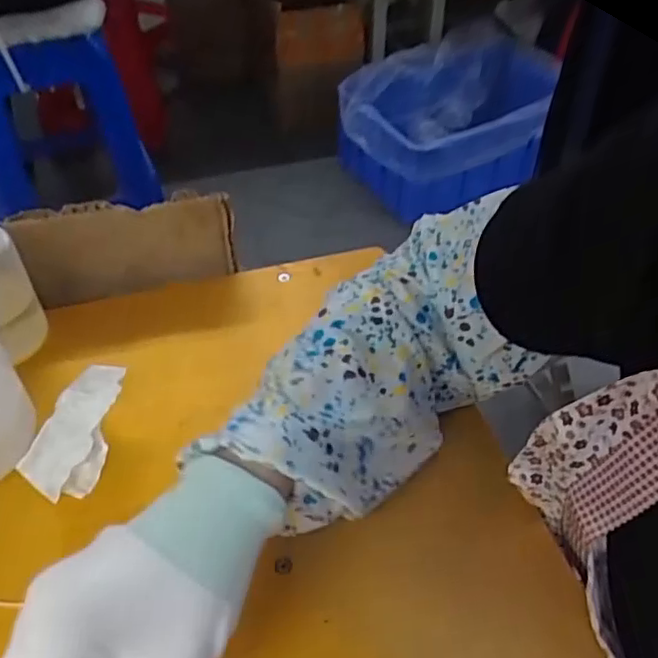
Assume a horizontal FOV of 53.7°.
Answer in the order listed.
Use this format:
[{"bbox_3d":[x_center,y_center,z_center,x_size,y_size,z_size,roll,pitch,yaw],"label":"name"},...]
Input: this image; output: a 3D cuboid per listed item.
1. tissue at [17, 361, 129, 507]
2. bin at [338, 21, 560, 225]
[{"bbox_3d":[-0.145,0.058,0.379,0.045,0.028,0.076,13,47,12],"label":"tissue"},{"bbox_3d":[0.323,-0.539,1.724,0.547,0.321,0.328,-28,52,-25],"label":"bin"}]

